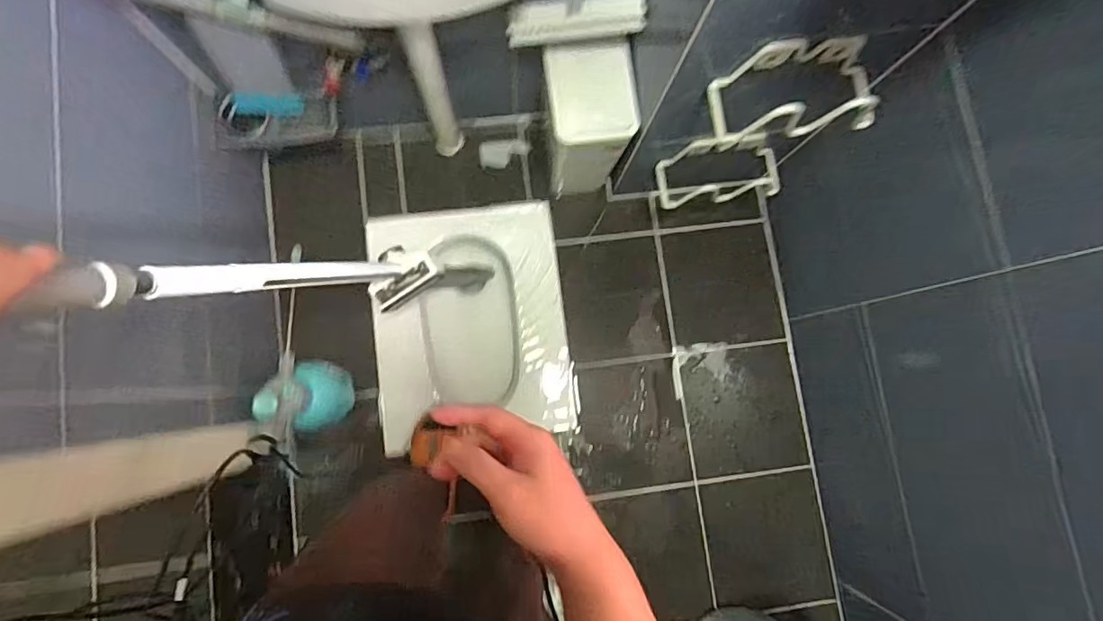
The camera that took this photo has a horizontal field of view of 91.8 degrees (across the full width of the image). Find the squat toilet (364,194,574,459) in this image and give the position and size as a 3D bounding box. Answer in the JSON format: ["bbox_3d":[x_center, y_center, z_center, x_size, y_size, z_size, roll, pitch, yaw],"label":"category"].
[{"bbox_3d":[-0.190,0.034,1.314,0.439,0.165,0.540,-6,83,-4],"label":"squat toilet"}]

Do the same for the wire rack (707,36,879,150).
[{"bbox_3d":[0.372,-0.324,0.795,0.253,0.098,0.109,-7,83,-4],"label":"wire rack"}]

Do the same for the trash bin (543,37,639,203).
[{"bbox_3d":[0.065,-0.380,1.138,0.159,0.354,0.193,-7,83,-4],"label":"trash bin"}]

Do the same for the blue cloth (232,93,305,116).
[{"bbox_3d":[-0.550,-0.402,1.036,0.138,0.051,0.016,-2,61,-2],"label":"blue cloth"}]

